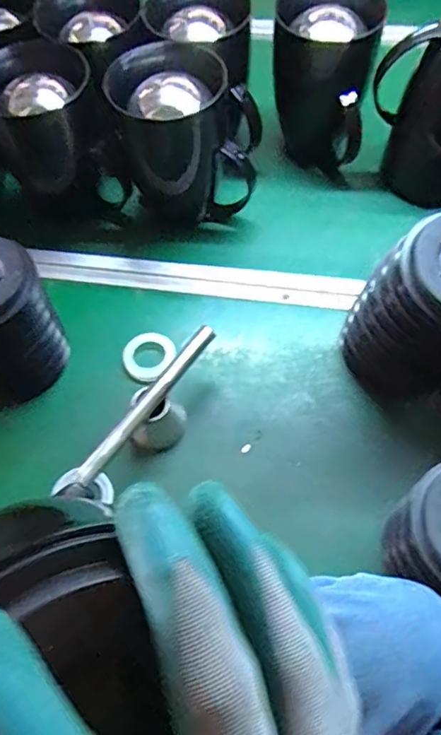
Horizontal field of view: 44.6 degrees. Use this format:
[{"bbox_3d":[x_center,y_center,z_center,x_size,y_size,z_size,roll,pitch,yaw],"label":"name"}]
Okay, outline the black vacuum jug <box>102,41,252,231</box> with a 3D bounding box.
[{"bbox_3d":[-0.047,-0.268,0.653,0.137,0.180,0.117,-26,63,-12],"label":"black vacuum jug"}]

